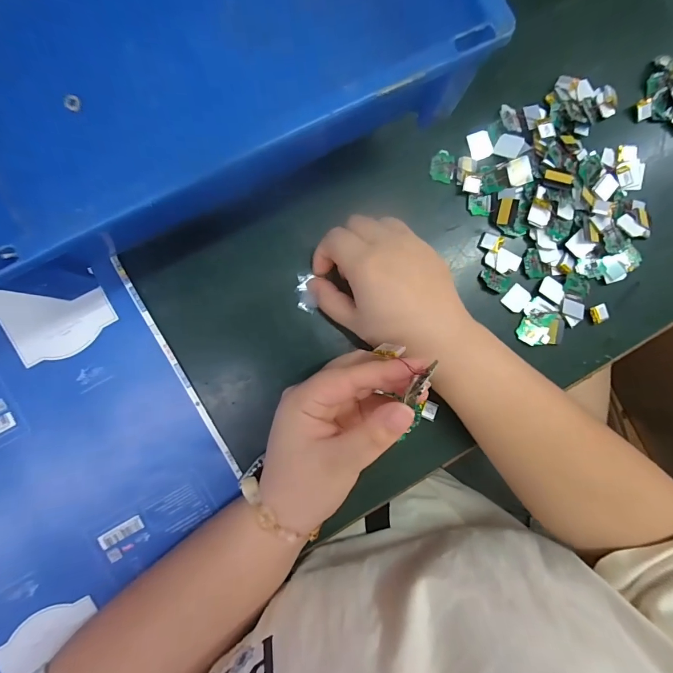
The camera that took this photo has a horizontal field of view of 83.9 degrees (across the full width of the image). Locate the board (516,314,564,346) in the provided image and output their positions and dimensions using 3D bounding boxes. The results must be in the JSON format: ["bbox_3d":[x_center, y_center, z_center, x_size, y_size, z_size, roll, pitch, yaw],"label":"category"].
[{"bbox_3d":[0.175,-0.005,0.319,0.038,0.007,0.025,-5,89,-5],"label":"board"}]

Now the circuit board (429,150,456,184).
[{"bbox_3d":[0.089,-0.143,0.313,0.019,0.004,0.026,9,88,-5],"label":"circuit board"}]

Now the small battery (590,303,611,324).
[{"bbox_3d":[0.229,-0.020,0.325,0.016,0.004,0.015,-19,91,-5],"label":"small battery"}]

